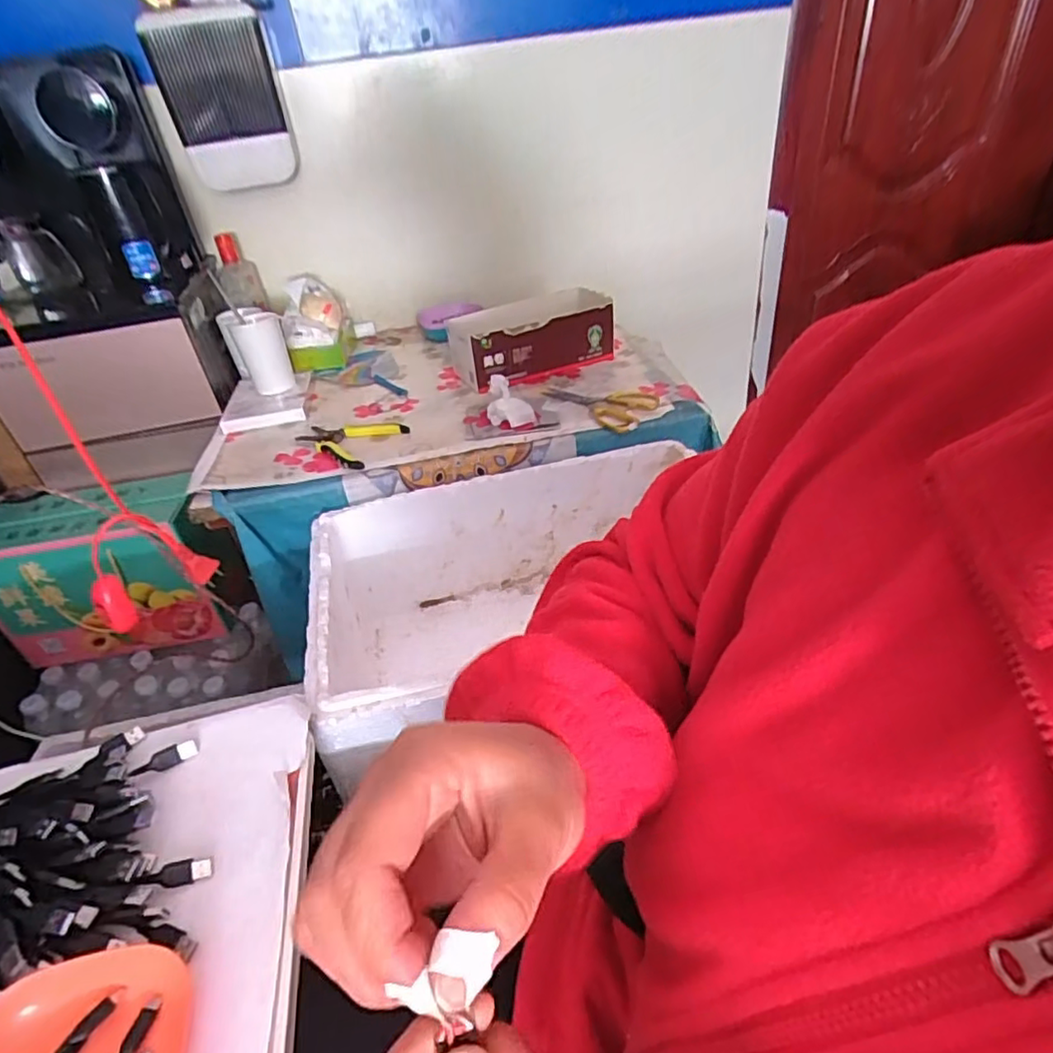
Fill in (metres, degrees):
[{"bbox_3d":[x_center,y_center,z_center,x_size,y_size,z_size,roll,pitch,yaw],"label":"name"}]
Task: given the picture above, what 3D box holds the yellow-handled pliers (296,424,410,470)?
[{"bbox_3d":[-0.251,-0.137,0.908,0.156,0.011,0.122,27,48,37],"label":"yellow-handled pliers"}]

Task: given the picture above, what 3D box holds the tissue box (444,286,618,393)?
[{"bbox_3d":[0.007,-0.317,1.031,0.258,0.104,0.131,-21,39,-19],"label":"tissue box"}]

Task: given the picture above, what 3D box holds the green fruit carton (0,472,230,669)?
[{"bbox_3d":[-0.678,0.075,1.010,0.333,0.244,0.136,-9,36,-3],"label":"green fruit carton"}]

